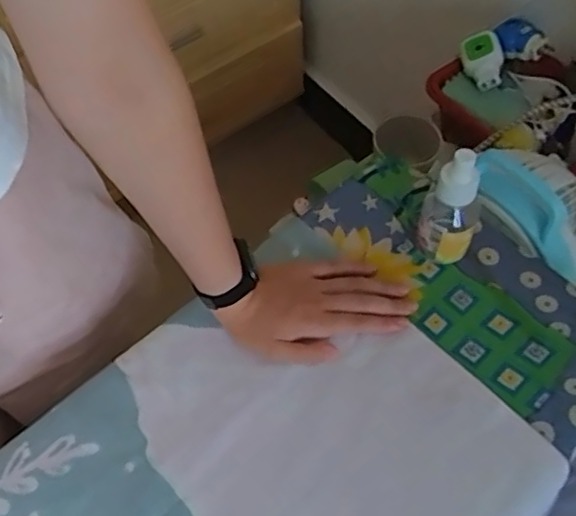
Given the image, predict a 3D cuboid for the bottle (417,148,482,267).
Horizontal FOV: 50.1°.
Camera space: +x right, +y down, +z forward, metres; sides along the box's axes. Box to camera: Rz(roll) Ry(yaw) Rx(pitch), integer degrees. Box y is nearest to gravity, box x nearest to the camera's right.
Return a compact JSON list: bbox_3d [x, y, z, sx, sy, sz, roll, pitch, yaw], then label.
[{"bbox_3d":[0.135,-0.044,0.508,0.049,0.117,0.046,15,60,11],"label":"bottle"}]

